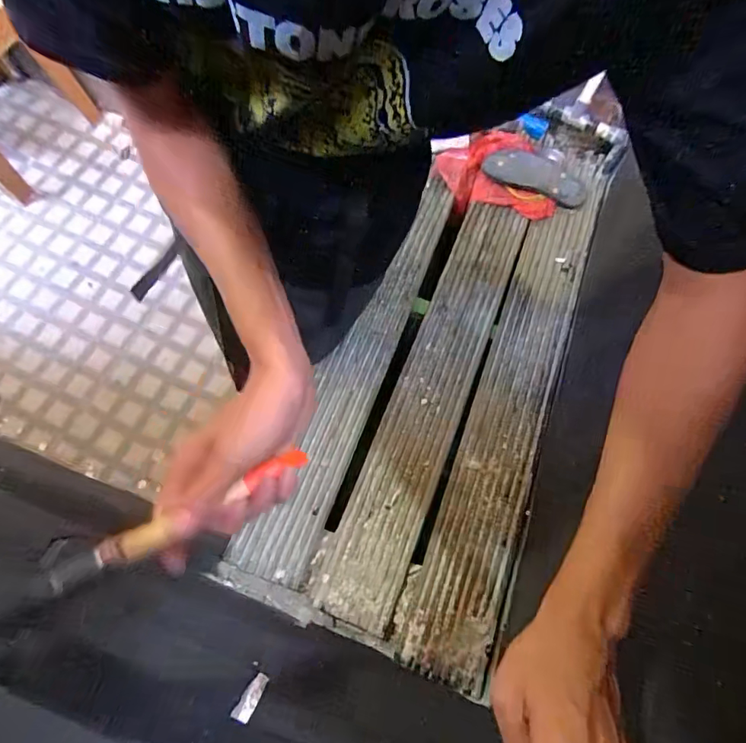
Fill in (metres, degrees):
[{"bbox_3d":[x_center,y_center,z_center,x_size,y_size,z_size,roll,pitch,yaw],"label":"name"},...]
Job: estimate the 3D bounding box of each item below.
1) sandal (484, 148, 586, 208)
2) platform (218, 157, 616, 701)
[{"bbox_3d":[0.371,-0.446,0.999,0.237,0.033,0.093,27,69,3],"label":"sandal"},{"bbox_3d":[0.122,0.014,0.866,0.435,0.068,0.945,22,69,1],"label":"platform"}]

